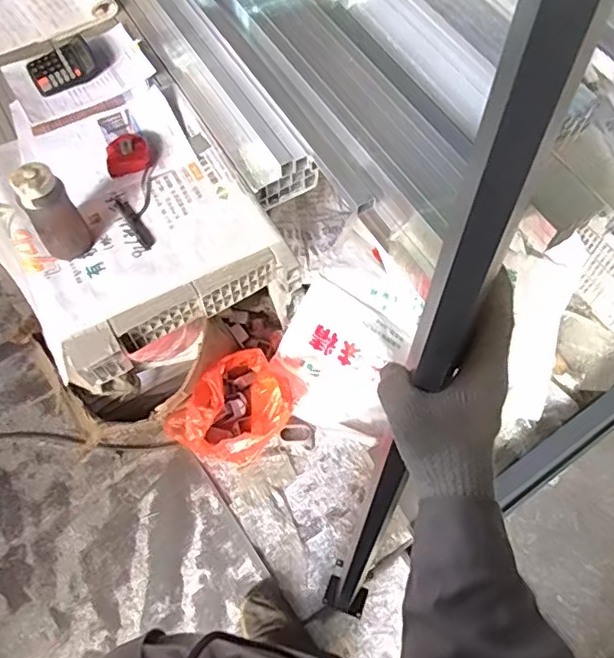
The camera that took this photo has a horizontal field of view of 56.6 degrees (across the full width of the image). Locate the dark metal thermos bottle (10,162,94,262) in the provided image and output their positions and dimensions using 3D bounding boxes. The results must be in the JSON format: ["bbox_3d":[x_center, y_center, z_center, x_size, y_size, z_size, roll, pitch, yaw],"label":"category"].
[{"bbox_3d":[-0.433,-0.194,0.972,0.080,0.197,0.058,-37,69,-15],"label":"dark metal thermos bottle"}]

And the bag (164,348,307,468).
[{"bbox_3d":[-0.175,0.192,1.437,0.339,0.180,0.212,-41,72,-16],"label":"bag"}]

